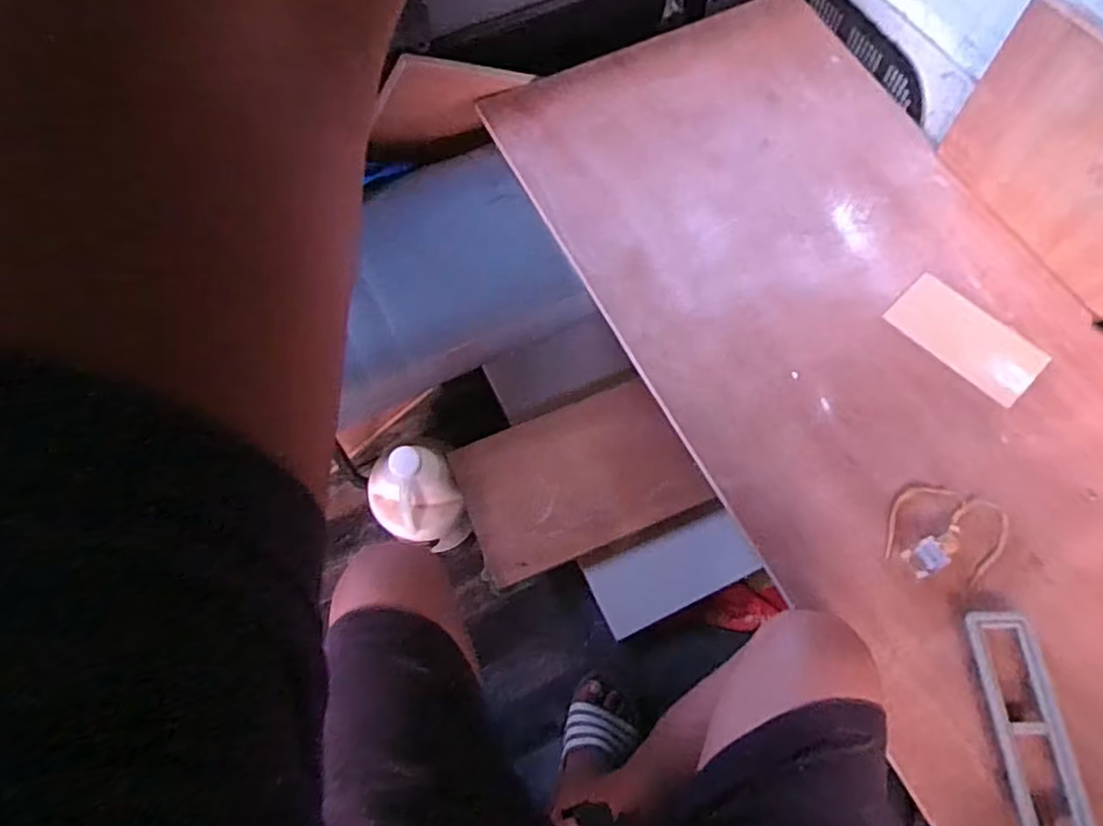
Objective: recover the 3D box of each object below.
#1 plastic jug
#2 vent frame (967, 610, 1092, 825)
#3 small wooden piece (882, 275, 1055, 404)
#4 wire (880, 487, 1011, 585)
[{"bbox_3d":[-0.189,0.122,0.924,0.138,0.226,0.114,42,74,15],"label":"plastic jug"},{"bbox_3d":[0.458,0.303,0.633,0.060,0.019,0.217,0,68,0],"label":"vent frame"},{"bbox_3d":[0.521,-0.095,0.828,0.102,0.007,0.180,-41,73,-15],"label":"small wooden piece"},{"bbox_3d":[0.439,0.137,0.730,0.119,0.021,0.109,19,69,8],"label":"wire"}]

